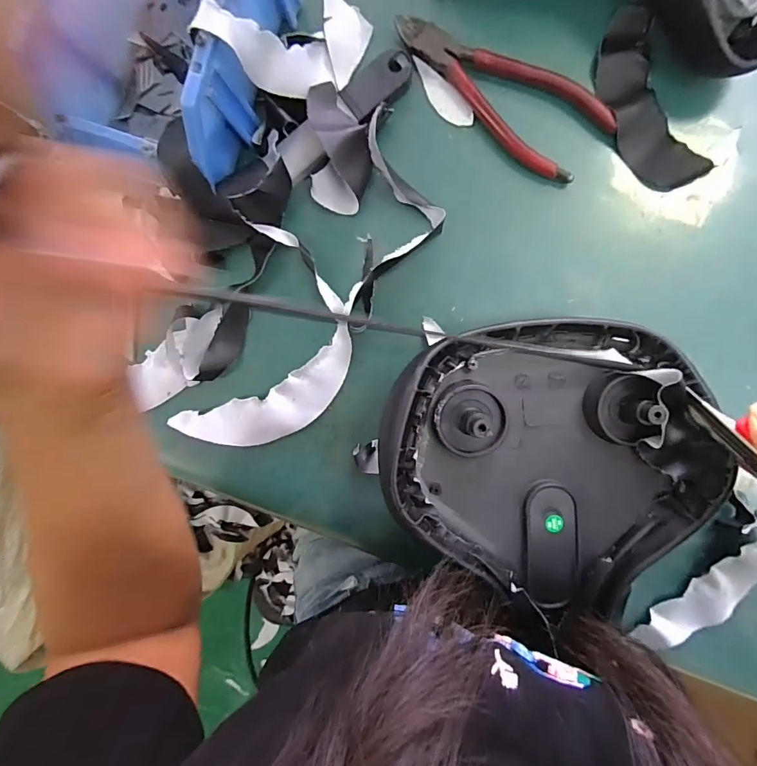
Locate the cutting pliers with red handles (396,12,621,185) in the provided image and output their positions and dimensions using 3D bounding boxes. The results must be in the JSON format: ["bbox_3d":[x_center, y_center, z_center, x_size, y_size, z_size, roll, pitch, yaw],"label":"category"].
[{"bbox_3d":[0.079,-0.195,0.284,0.150,0.011,0.053,40,96,4],"label":"cutting pliers with red handles"}]

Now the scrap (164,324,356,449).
[{"bbox_3d":[-0.075,0.013,0.314,0.142,0.008,0.051,-31,89,7],"label":"scrap"}]

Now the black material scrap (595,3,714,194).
[{"bbox_3d":[0.168,-0.178,0.276,0.042,0.008,0.114,-19,90,7],"label":"black material scrap"}]

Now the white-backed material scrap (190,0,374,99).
[{"bbox_3d":[-0.058,-0.214,0.275,0.057,0.121,0.039,53,141,2],"label":"white-backed material scrap"}]

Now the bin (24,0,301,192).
[{"bbox_3d":[-0.130,-0.224,0.273,0.119,0.077,0.174,18,94,5],"label":"bin"}]

